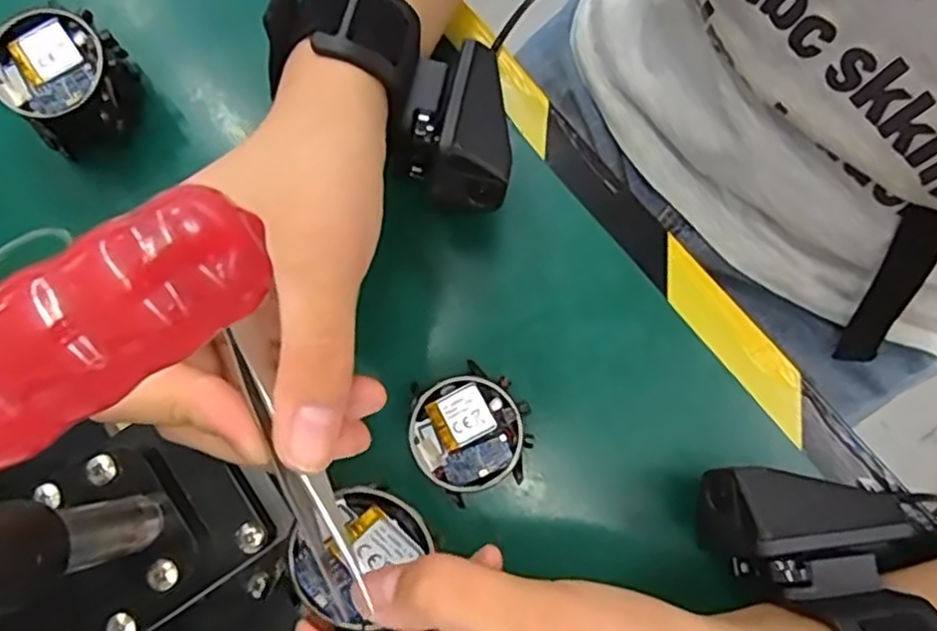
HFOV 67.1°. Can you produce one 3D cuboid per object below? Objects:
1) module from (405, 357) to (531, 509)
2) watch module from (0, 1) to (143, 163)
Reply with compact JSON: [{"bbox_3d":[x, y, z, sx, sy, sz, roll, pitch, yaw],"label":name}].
[{"bbox_3d":[0.001,0.046,0.282,0.046,0.007,0.047,-38,78,-7],"label":"module"},{"bbox_3d":[-0.165,-0.097,0.296,0.050,0.040,0.048,-42,82,-5],"label":"watch module"}]

